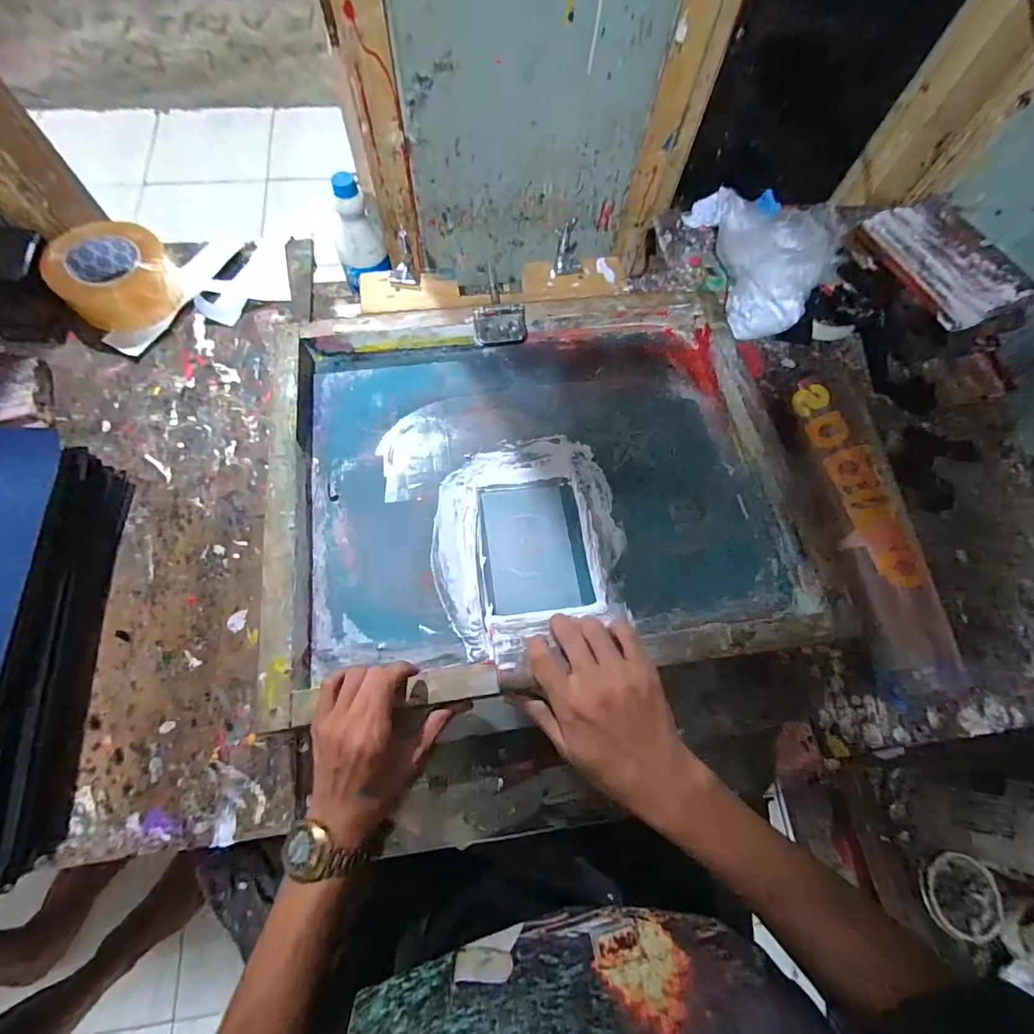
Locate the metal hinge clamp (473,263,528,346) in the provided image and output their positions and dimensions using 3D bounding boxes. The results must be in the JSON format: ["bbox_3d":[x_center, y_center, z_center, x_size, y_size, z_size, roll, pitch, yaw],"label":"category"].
[{"bbox_3d":[-0.026,-0.265,0.590,0.062,0.027,0.111,-7,69,-6],"label":"metal hinge clamp"}]

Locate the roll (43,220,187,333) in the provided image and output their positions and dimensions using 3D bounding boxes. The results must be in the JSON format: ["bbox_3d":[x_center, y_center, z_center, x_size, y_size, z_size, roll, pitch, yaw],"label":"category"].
[{"bbox_3d":[-0.499,-0.300,0.592,0.125,0.064,0.130,1,69,-2],"label":"roll"}]

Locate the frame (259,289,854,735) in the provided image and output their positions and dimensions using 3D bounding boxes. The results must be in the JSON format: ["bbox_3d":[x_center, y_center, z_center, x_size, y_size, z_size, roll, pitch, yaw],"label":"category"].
[{"bbox_3d":[0.018,-0.051,0.516,0.524,0.054,0.427,-7,69,-6],"label":"frame"}]

